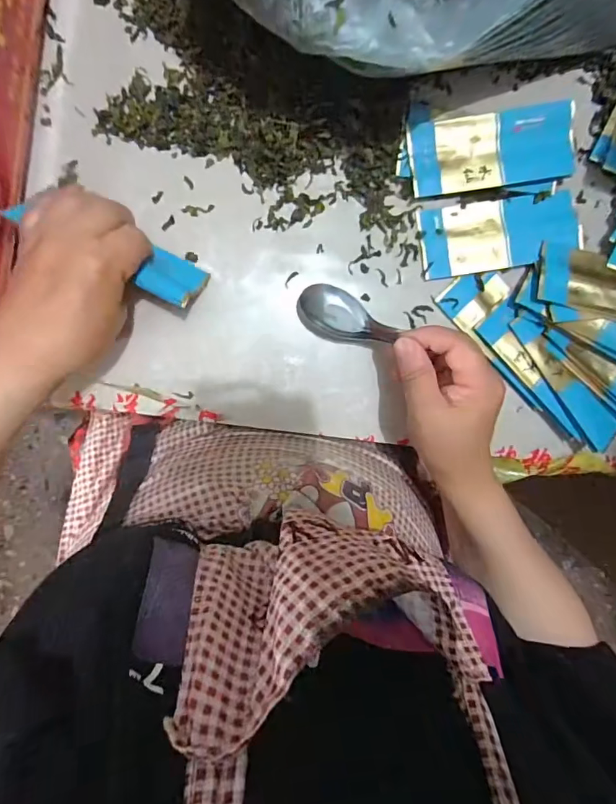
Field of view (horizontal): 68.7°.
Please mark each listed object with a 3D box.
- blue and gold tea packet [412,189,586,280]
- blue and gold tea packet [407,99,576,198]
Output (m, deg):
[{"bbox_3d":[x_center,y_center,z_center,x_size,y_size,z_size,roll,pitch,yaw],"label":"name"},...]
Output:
[{"bbox_3d":[0.152,-0.134,0.359,0.125,0.010,0.054,-9,98,-2],"label":"blue and gold tea packet"},{"bbox_3d":[0.142,-0.194,0.348,0.127,0.009,0.054,-9,98,-2],"label":"blue and gold tea packet"}]

